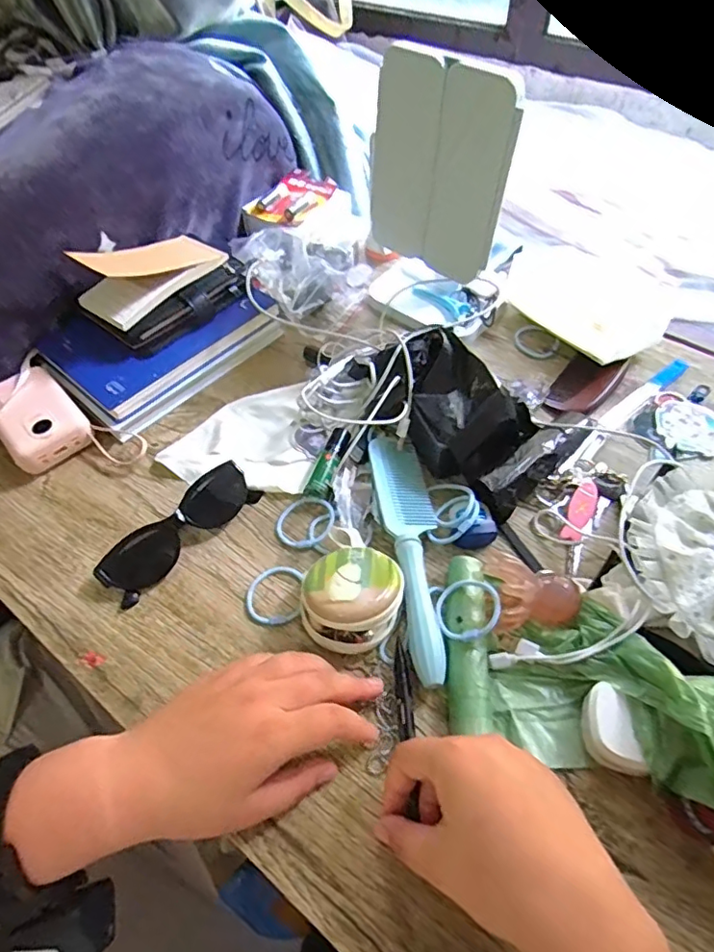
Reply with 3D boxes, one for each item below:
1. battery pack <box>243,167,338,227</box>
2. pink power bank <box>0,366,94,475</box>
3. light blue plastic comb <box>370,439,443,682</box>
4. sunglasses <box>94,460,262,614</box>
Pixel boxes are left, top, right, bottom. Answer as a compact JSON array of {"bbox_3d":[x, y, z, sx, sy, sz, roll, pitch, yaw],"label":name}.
[{"bbox_3d":[-0.079,-0.354,0.709,0.072,0.025,0.108,28,59,21],"label":"battery pack"},{"bbox_3d":[-0.301,-0.056,0.517,0.069,0.032,0.105,-37,62,-22],"label":"pink power bank"},{"bbox_3d":[0.045,0.053,0.435,0.043,0.021,0.215,-6,55,-3],"label":"light blue plastic comb"},{"bbox_3d":[-0.145,0.043,0.455,0.040,0.027,0.138,36,63,24],"label":"sunglasses"}]

